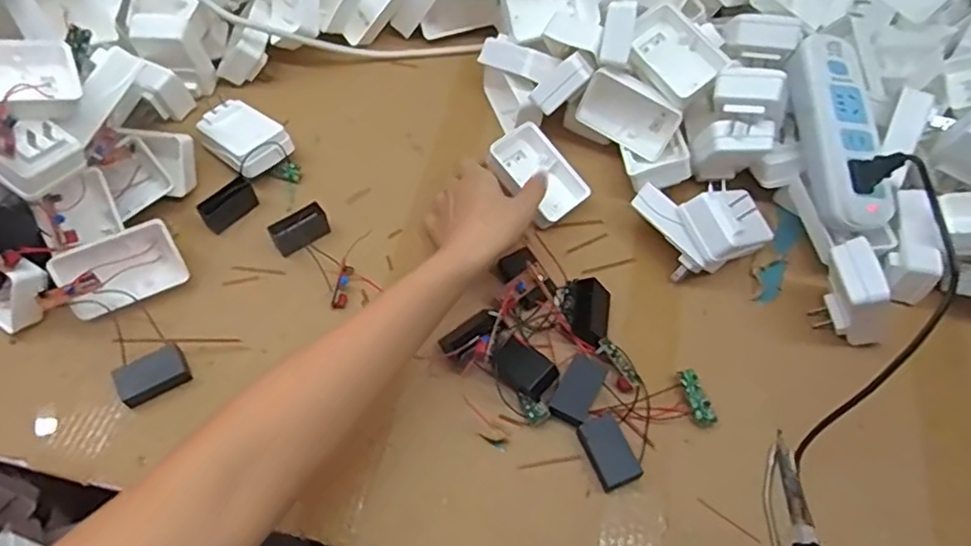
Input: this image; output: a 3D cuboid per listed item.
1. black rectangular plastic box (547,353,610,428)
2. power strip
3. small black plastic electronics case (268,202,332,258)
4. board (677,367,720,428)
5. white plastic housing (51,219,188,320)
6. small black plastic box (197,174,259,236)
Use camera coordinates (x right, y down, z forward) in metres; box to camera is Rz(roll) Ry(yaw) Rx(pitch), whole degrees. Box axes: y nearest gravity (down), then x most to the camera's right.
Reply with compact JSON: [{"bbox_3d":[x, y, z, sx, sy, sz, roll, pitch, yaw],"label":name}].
[{"bbox_3d":[0.072,0.090,0.489,0.028,0.015,0.054,27,61,15],"label":"black rectangular plastic box"},{"bbox_3d":[0.301,-0.118,0.539,0.058,0.030,0.170,-4,77,-4],"label":"power strip"},{"bbox_3d":[-0.164,-0.039,0.563,0.049,0.024,0.022,-30,63,-18],"label":"small black plastic electronics case"},{"bbox_3d":[0.163,0.096,0.489,0.017,0.004,0.046,-9,59,-7],"label":"board"},{"bbox_3d":[-0.296,-0.002,0.520,0.029,0.058,0.088,10,35,46],"label":"white plastic housing"},{"bbox_3d":[-0.233,-0.062,0.575,0.023,0.026,0.050,38,65,20],"label":"small black plastic box"}]

